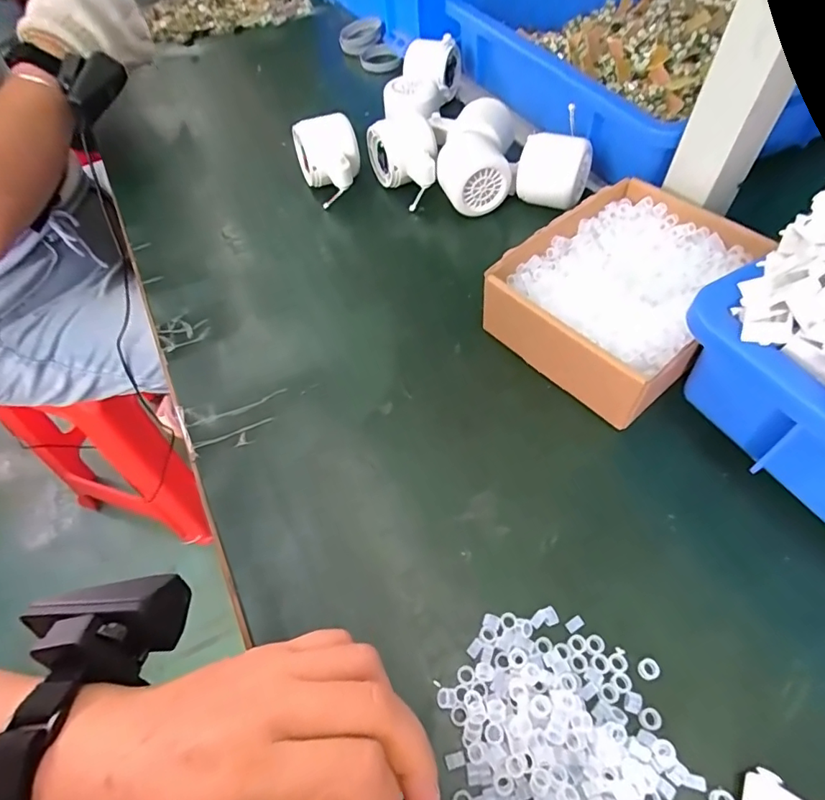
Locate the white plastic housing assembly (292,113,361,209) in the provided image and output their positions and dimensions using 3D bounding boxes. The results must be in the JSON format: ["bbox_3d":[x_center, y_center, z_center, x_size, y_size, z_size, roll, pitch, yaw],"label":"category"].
[{"bbox_3d":[-0.082,-0.232,0.484,0.060,0.062,0.062,-9,54,-4],"label":"white plastic housing assembly"}]

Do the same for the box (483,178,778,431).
[{"bbox_3d":[0.154,-0.077,0.366,0.179,0.056,0.136,-37,61,-22],"label":"box"}]

